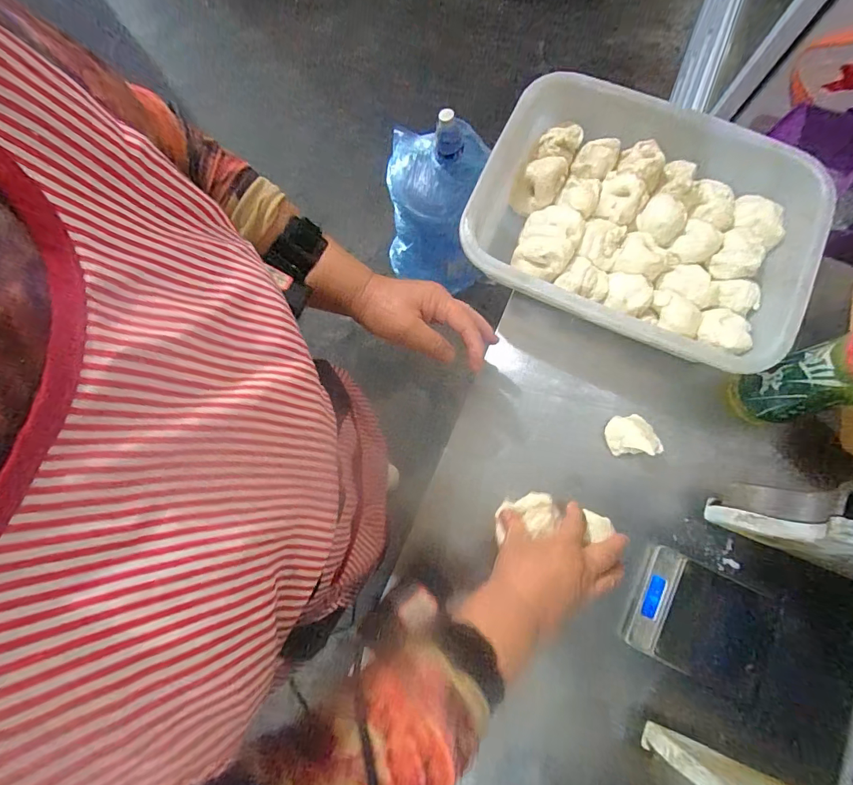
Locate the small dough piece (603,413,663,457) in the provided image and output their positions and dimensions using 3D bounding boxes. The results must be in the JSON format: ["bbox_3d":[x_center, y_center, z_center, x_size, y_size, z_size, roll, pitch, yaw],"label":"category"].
[{"bbox_3d":[0.223,0.048,0.474,0.047,0.030,0.045,0,78,1],"label":"small dough piece"}]

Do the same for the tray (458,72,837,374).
[{"bbox_3d":[0.230,-0.191,0.497,0.356,0.081,0.271,22,79,5],"label":"tray"}]

